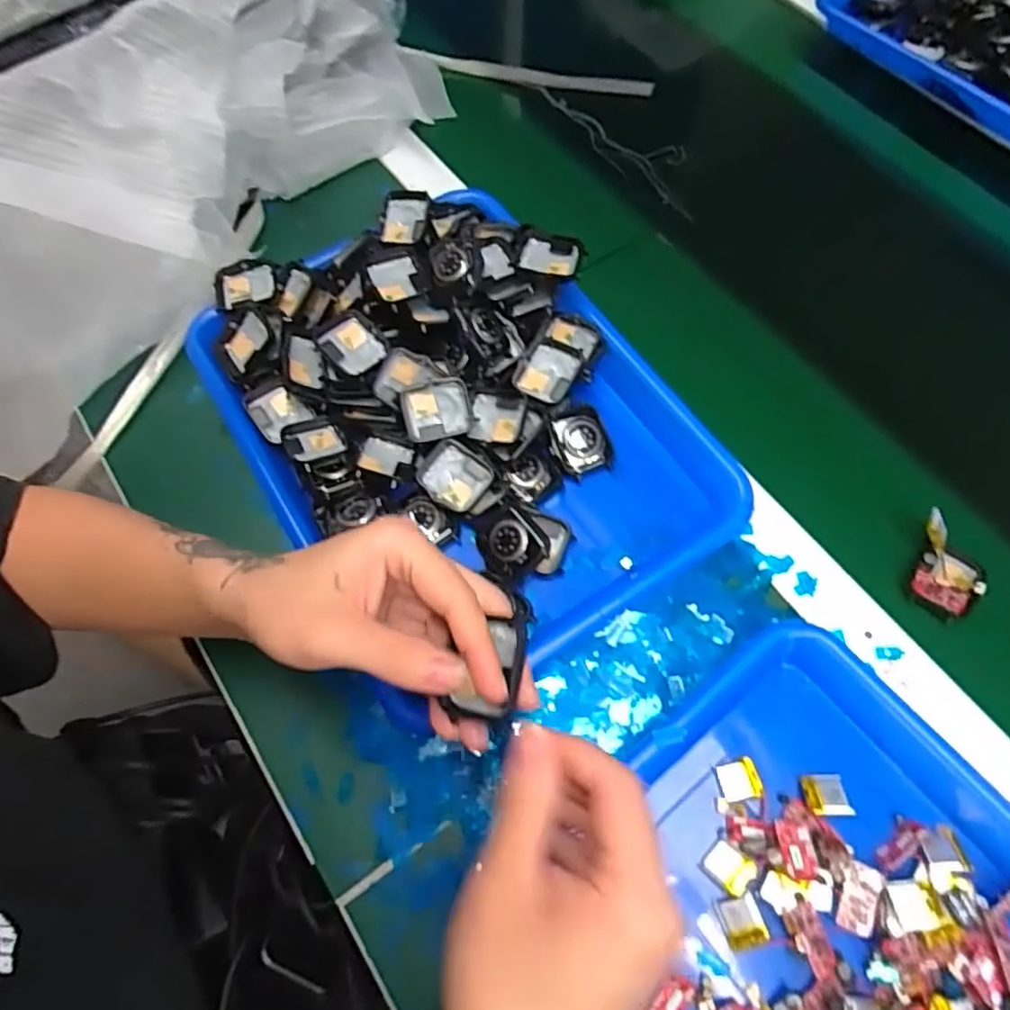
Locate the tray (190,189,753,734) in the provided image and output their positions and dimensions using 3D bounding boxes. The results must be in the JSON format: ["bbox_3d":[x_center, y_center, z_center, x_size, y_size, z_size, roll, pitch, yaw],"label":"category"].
[{"bbox_3d":[-0.038,-0.063,0.425,0.251,0.057,0.337,-32,68,-12],"label":"tray"}]

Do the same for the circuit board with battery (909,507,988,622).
[{"bbox_3d":[0.260,0.039,0.390,0.044,0.022,0.049,-41,70,-16],"label":"circuit board with battery"}]

